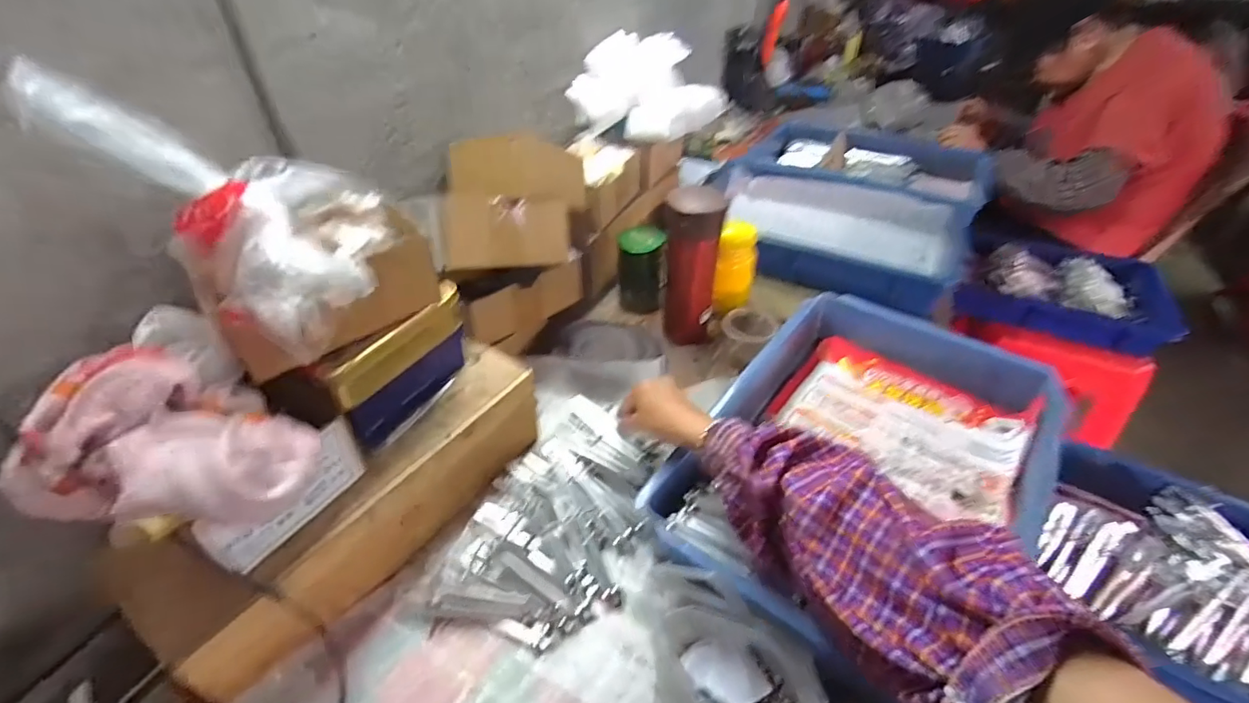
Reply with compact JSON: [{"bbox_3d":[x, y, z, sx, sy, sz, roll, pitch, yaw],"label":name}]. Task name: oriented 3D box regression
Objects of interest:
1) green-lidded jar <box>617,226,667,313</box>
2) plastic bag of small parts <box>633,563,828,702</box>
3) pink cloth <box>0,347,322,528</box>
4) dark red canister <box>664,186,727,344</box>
[{"bbox_3d":[0.023,-0.109,0.757,0.064,0.125,0.056,2,42,2],"label":"green-lidded jar"},{"bbox_3d":[0.066,0.243,0.409,0.185,0.069,0.098,33,51,31],"label":"plastic bag of small parts"},{"bbox_3d":[-0.293,0.061,0.340,0.157,0.064,0.118,12,43,13],"label":"pink cloth"},{"bbox_3d":[0.086,-0.111,0.698,0.070,0.195,0.076,5,42,6],"label":"dark red canister"}]

